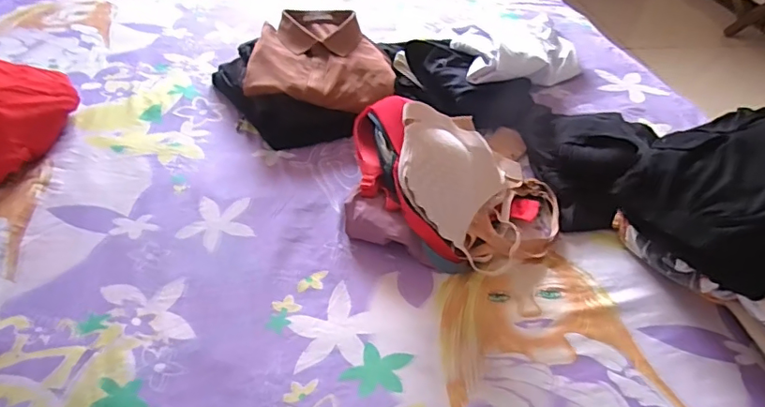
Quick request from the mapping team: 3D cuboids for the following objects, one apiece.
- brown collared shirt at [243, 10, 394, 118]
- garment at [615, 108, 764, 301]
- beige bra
[{"bbox_3d":[-0.103,-0.267,0.949,0.251,0.068,0.251,3,43,-1],"label":"brown collared shirt"},{"bbox_3d":[0.455,-0.026,0.669,0.275,0.120,0.226,-21,48,-25],"label":"garment"},{"bbox_3d":[0.144,-0.046,0.740,0.241,0.153,0.236,6,43,3],"label":"beige bra"}]

